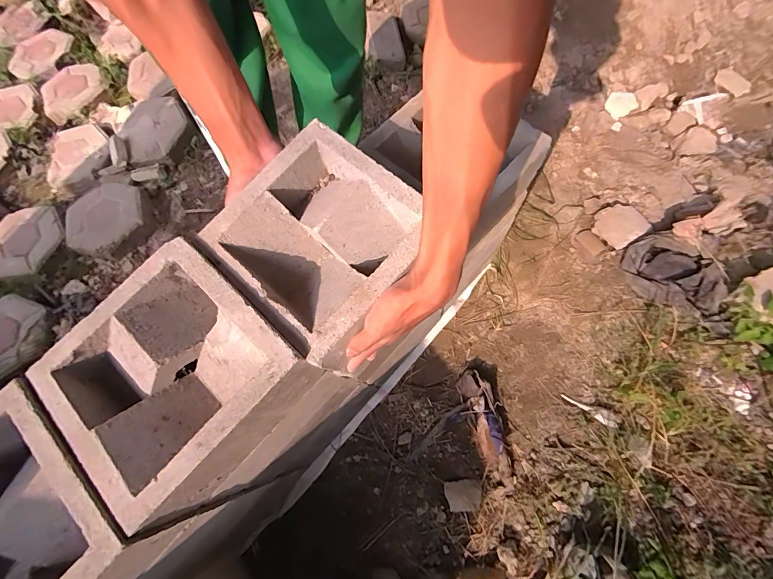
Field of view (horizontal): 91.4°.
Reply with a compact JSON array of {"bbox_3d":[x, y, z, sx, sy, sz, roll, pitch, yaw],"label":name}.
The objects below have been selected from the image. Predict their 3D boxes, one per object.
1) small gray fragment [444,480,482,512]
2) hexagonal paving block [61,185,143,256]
[{"bbox_3d":[0.149,0.399,0.729,0.066,0.022,0.050,-6,71,1],"label":"small gray fragment"},{"bbox_3d":[-0.743,-0.188,1.001,0.201,0.050,0.198,-26,72,-6],"label":"hexagonal paving block"}]

